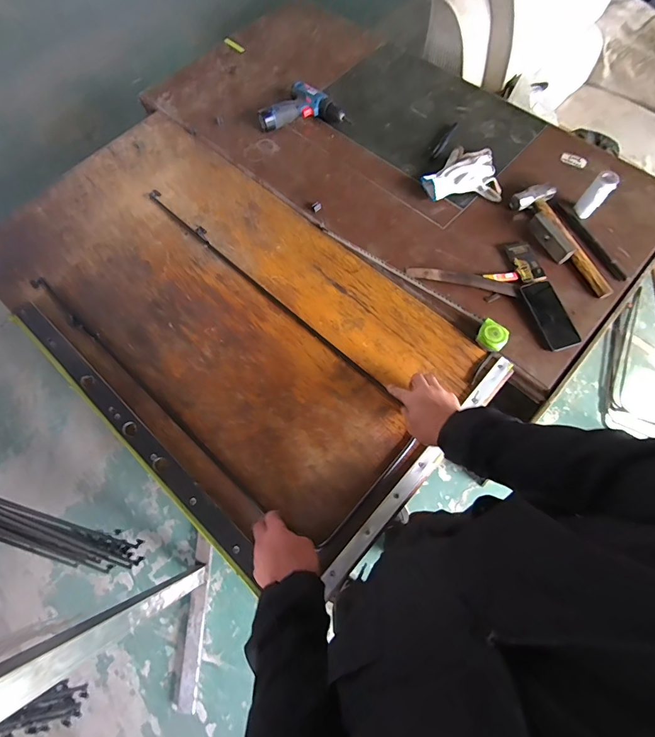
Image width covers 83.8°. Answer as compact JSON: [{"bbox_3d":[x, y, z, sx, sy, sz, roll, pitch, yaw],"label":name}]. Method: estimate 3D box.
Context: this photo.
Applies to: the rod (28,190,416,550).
[{"bbox_3d":[-0.241,-0.048,0.799,0.893,0.024,0.364,40,76,16],"label":"rod"}]

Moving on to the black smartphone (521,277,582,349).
[{"bbox_3d":[0.479,-0.117,0.783,0.078,0.012,0.158,-16,70,-4],"label":"black smartphone"}]

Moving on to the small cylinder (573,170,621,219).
[{"bbox_3d":[0.618,-0.402,0.837,0.048,0.091,0.039,40,76,16],"label":"small cylinder"}]

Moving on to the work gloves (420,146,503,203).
[{"bbox_3d":[0.332,-0.489,0.922,0.187,0.042,0.146,-1,69,2],"label":"work gloves"}]

